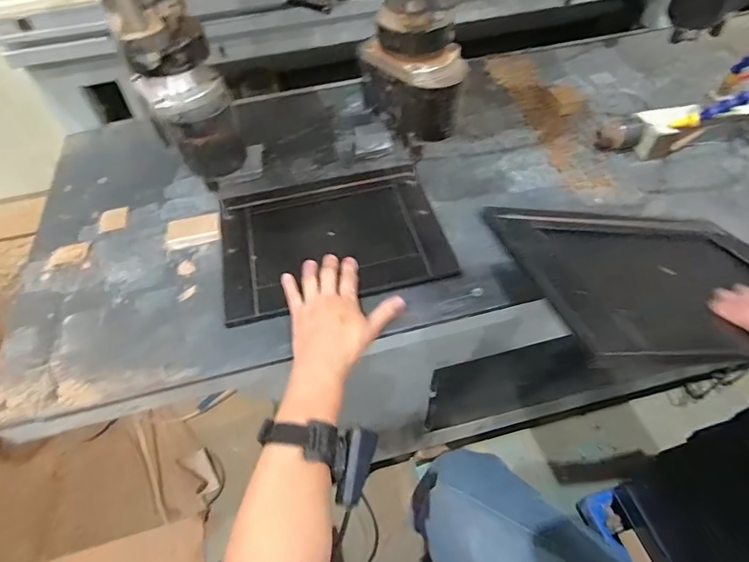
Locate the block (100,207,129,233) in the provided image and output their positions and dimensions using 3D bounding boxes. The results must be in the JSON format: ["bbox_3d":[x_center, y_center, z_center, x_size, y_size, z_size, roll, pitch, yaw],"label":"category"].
[{"bbox_3d":[-0.375,-0.090,0.649,0.038,0.004,0.050,-14,53,-8],"label":"block"}]

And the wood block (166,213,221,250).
[{"bbox_3d":[-0.246,-0.067,0.615,0.072,0.018,0.042,-14,53,-8],"label":"wood block"}]

